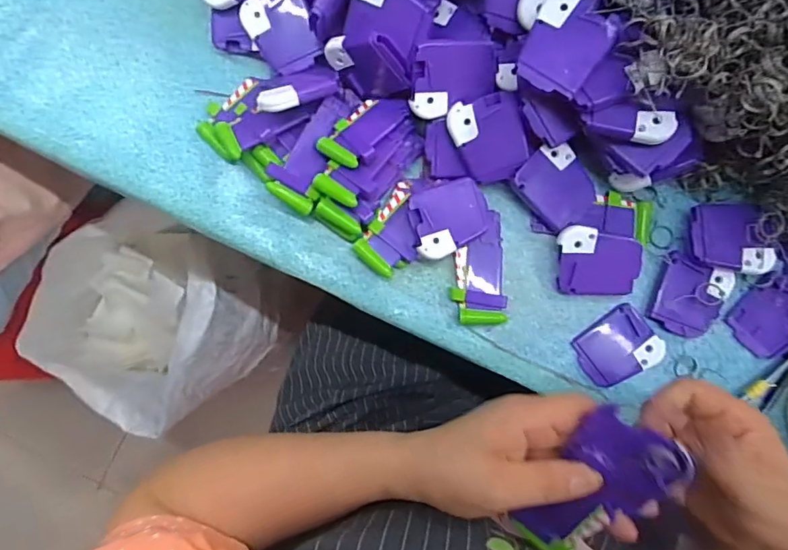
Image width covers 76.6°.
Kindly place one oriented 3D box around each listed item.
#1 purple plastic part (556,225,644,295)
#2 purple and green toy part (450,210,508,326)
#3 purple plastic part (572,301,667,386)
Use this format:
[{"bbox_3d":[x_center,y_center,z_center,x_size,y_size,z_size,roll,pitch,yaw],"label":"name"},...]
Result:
[{"bbox_3d":[0.161,-0.010,0.393,0.061,0.021,0.051,1,87,2],"label":"purple plastic part"},{"bbox_3d":[0.068,-0.004,0.403,0.043,0.011,0.087,-4,87,1],"label":"purple and green toy part"},{"bbox_3d":[0.179,0.059,0.398,0.062,0.004,0.052,-37,87,-1],"label":"purple plastic part"}]

